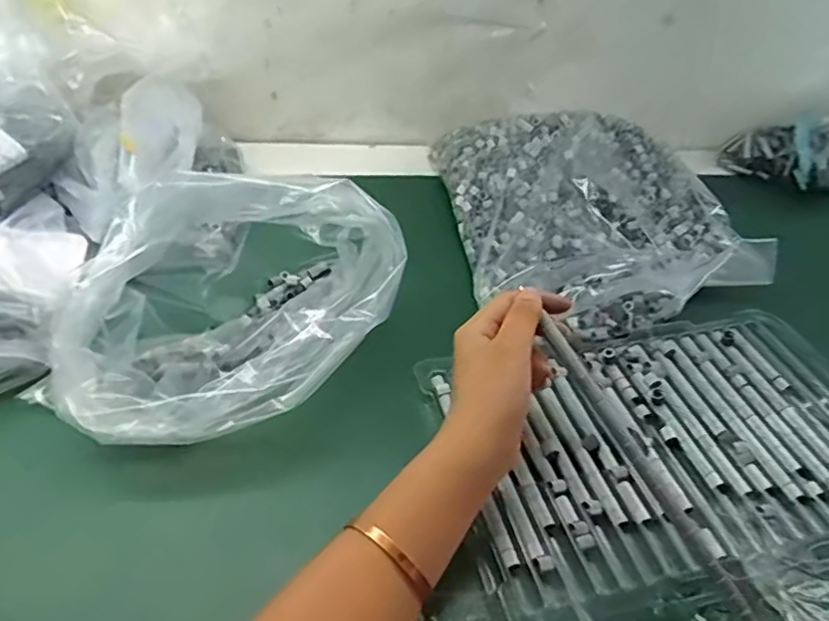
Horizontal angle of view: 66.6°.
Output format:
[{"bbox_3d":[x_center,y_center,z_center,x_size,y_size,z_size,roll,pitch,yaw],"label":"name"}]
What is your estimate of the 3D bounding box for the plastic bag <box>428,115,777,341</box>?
[{"bbox_3d":[0.172,-0.085,0.578,0.255,0.056,0.290,-1,42,-8],"label":"plastic bag"}]

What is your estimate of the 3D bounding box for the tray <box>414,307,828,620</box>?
[{"bbox_3d":[0.183,0.082,0.426,0.317,0.017,0.198,-7,44,-15],"label":"tray"}]

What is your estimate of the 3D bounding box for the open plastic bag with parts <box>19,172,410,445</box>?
[{"bbox_3d":[-0.121,-0.007,0.413,0.214,0.128,0.153,-25,51,-31],"label":"open plastic bag with parts"}]

